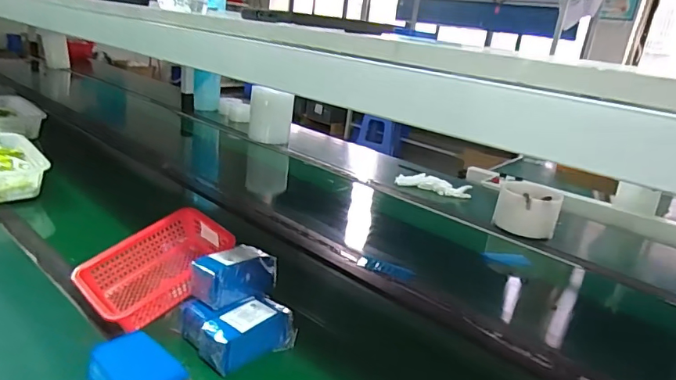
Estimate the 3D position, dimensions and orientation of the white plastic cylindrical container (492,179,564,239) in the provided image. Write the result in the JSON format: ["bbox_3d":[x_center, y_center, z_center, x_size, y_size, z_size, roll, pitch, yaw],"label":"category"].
[{"bbox_3d":[0.512,0.055,1.278,0.161,0.136,0.138,15,21,20],"label":"white plastic cylindrical container"}]

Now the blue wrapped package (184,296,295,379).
[{"bbox_3d":[-0.152,0.206,0.720,0.120,0.064,0.130,23,25,38],"label":"blue wrapped package"}]

